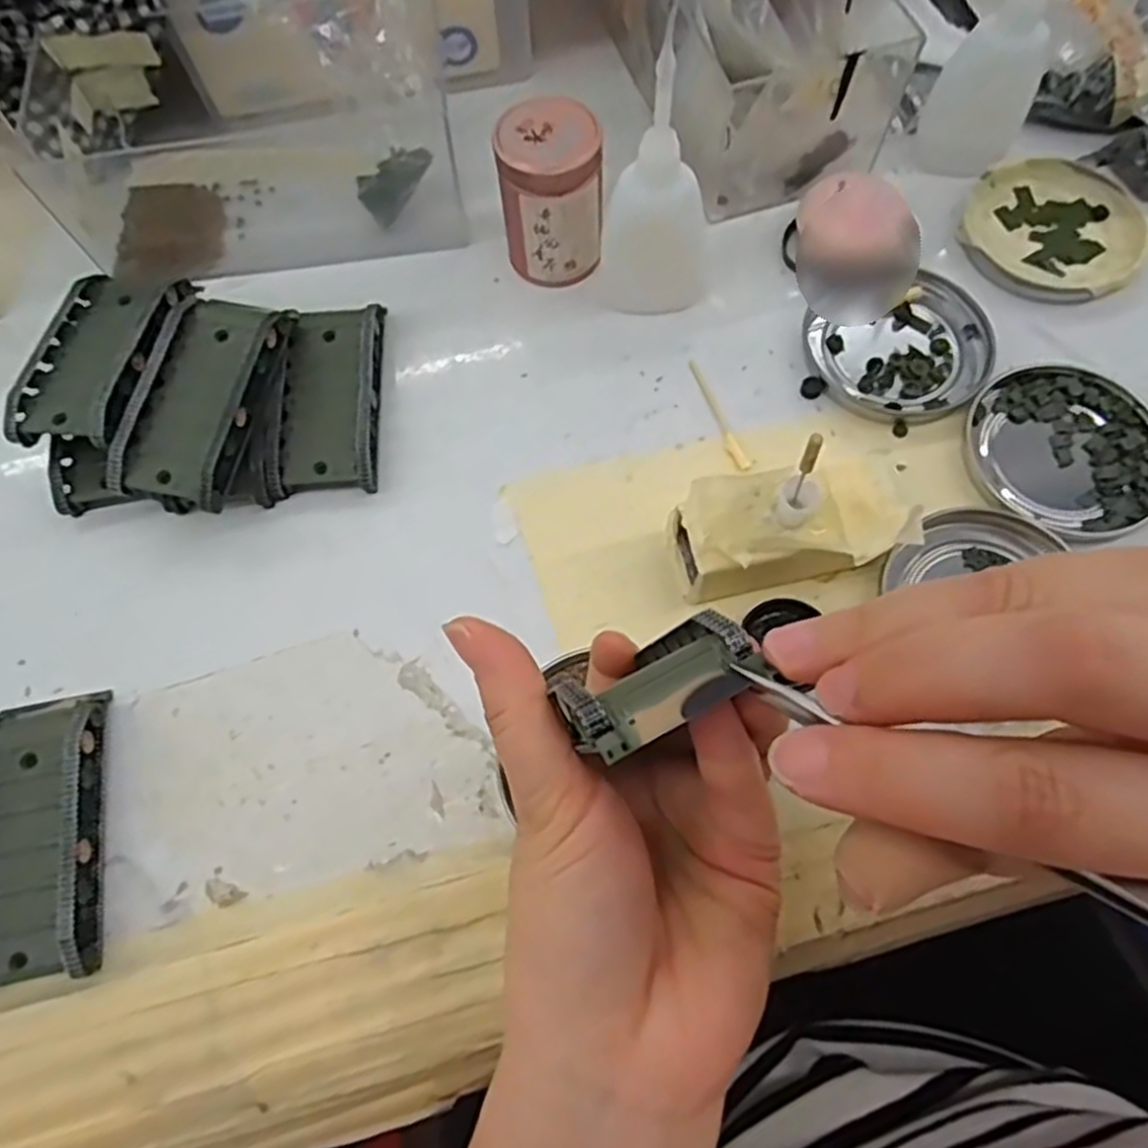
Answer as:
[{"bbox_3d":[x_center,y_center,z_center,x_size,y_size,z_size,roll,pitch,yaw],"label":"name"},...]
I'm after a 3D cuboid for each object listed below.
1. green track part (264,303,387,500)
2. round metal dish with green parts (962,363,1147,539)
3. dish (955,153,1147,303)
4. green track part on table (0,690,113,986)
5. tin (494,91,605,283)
[{"bbox_3d":[-0.105,-0.078,0.342,0.043,0.019,0.090,-2,67,2],"label":"green track part"},{"bbox_3d":[0.203,-0.052,0.325,0.074,0.007,0.078,-1,67,2],"label":"round metal dish with green parts"},{"bbox_3d":[0.226,-0.163,0.369,0.088,0.011,0.080,-1,67,2],"label":"dish"},{"bbox_3d":[-0.190,0.091,0.277,0.044,0.019,0.095,-12,67,-3],"label":"green track part on table"},{"bbox_3d":[-0.010,-0.166,0.350,0.043,0.064,0.041,-1,67,2],"label":"tin"}]

